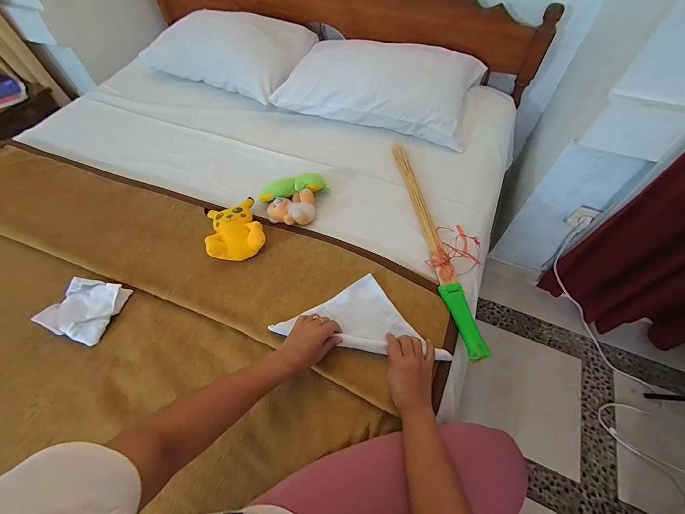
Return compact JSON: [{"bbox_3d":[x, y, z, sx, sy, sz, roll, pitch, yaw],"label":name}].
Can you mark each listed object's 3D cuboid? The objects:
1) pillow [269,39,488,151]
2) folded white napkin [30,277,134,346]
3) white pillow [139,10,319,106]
[{"bbox_3d":[0.134,-0.608,1.014,0.609,0.122,0.391,16,60,14],"label":"pillow"},{"bbox_3d":[-0.560,0.109,0.639,0.130,0.041,0.127,13,59,12],"label":"folded white napkin"},{"bbox_3d":[-0.452,-0.831,1.163,0.652,0.166,0.331,25,62,18],"label":"white pillow"}]

